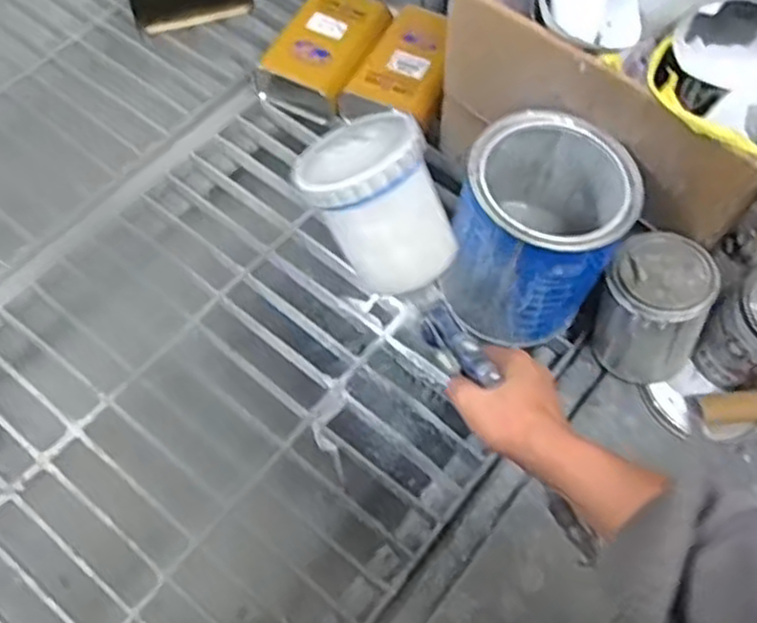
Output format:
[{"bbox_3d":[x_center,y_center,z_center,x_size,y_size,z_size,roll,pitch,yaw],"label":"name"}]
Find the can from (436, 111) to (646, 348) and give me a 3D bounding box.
[{"bbox_3d":[0.169,-0.091,0.804,0.163,0.181,0.189,25,64,9],"label":"can"}]

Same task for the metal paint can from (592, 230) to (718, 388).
[{"bbox_3d":[0.287,-0.002,0.815,0.107,0.145,0.102,1,63,-2],"label":"metal paint can"}]

